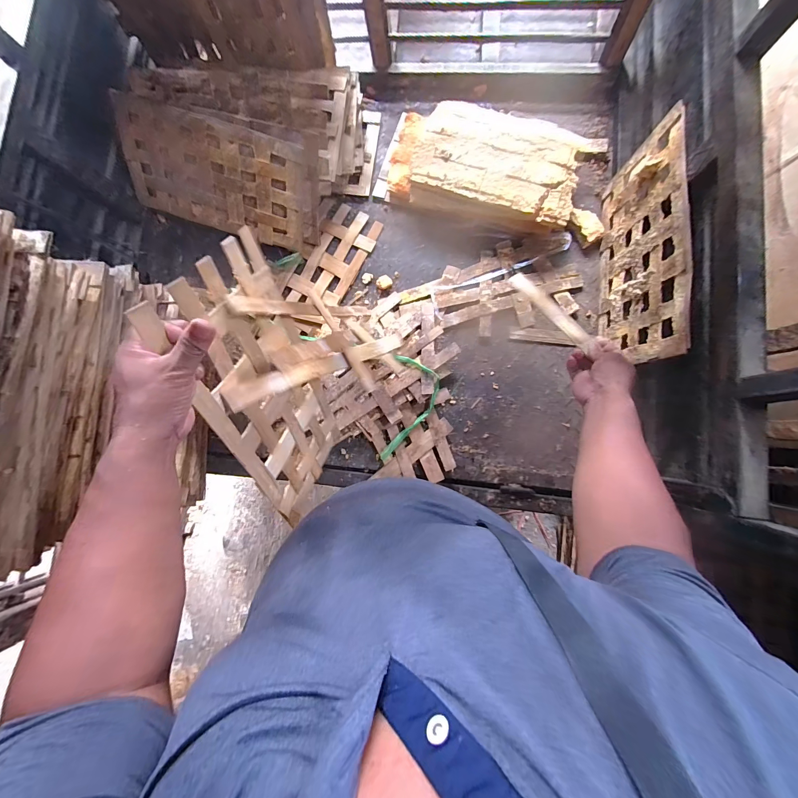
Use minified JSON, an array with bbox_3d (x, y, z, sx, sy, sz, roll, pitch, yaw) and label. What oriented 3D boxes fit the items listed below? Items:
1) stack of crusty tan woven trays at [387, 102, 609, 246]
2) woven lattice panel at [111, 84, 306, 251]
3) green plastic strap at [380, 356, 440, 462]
[{"bbox_3d":[0.235,-0.550,0.792,0.525,0.088,0.270,14,84,6],"label":"stack of crusty tan woven trays"},{"bbox_3d":[-0.425,-0.510,0.788,0.436,0.223,0.021,17,43,2],"label":"woven lattice panel"},{"bbox_3d":[0.029,0.026,0.767,0.105,0.030,0.235,8,84,6],"label":"green plastic strap"}]

